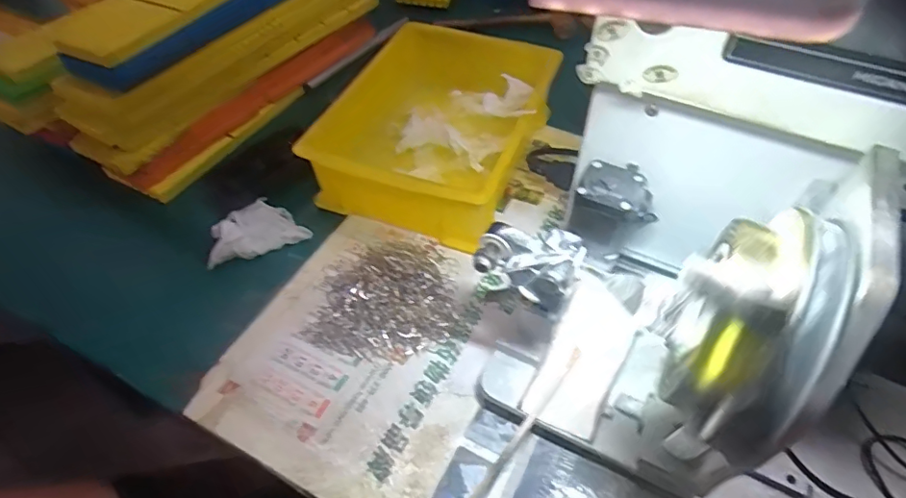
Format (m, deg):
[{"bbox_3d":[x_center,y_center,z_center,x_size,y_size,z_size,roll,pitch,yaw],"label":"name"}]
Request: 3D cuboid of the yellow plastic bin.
[{"bbox_3d":[-0.015,-0.121,0.521,0.180,0.066,0.230,19,53,14],"label":"yellow plastic bin"}]

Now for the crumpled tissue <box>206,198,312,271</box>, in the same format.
[{"bbox_3d":[-0.180,-0.025,0.485,0.088,0.033,0.064,-17,52,-13],"label":"crumpled tissue"}]

